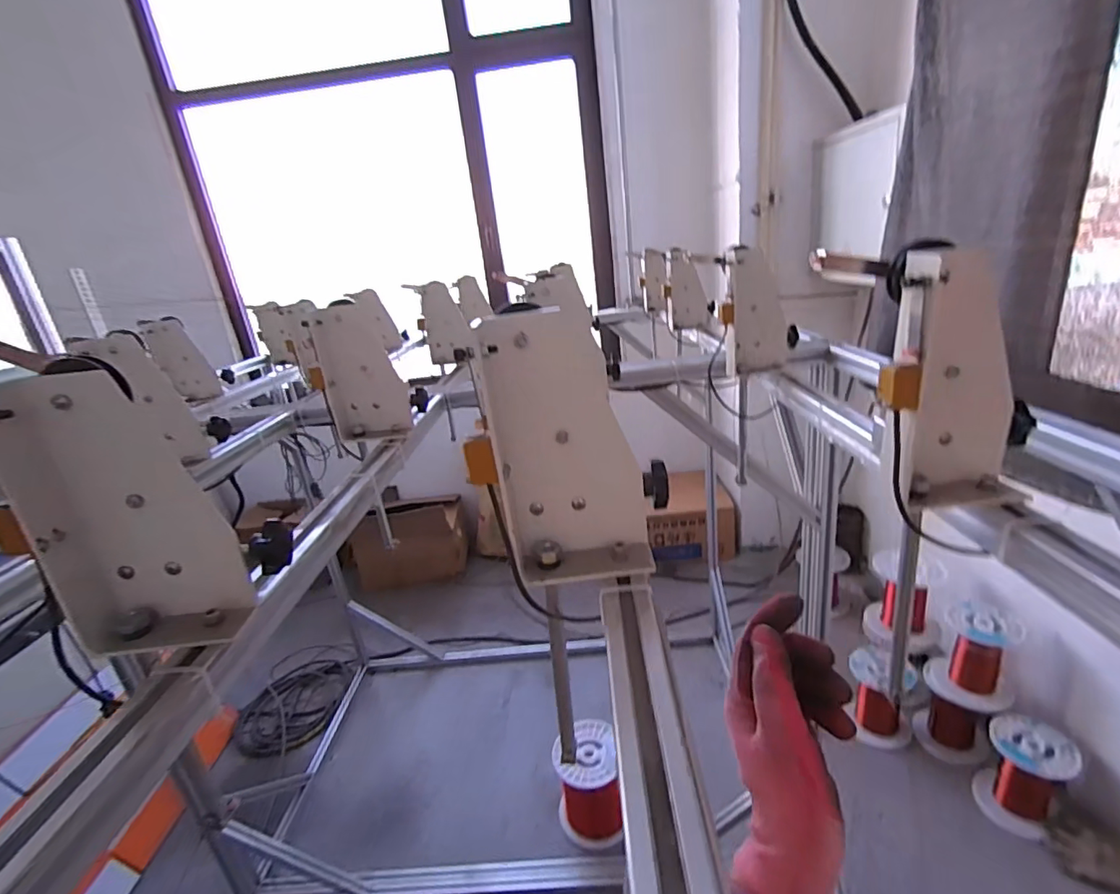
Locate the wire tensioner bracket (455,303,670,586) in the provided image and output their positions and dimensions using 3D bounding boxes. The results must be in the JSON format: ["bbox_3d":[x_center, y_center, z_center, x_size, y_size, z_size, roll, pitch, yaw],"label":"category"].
[{"bbox_3d":[0.003,0.004,0.328,0.099,0.161,0.064,-2,21,12],"label":"wire tensioner bracket"}]

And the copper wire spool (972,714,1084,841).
[{"bbox_3d":[1.160,0.817,1.315,0.156,0.232,0.163,-6,20,2],"label":"copper wire spool"}]

